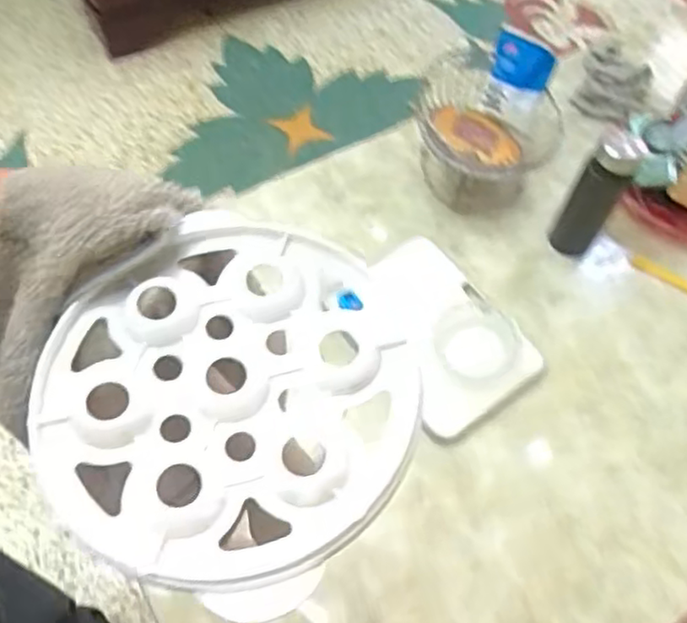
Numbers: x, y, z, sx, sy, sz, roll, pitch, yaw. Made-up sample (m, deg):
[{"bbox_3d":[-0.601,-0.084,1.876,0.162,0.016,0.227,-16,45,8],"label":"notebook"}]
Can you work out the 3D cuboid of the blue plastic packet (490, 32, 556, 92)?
[{"bbox_3d":[0.302,-0.416,1.137,0.101,0.076,0.019,22,26,10],"label":"blue plastic packet"}]

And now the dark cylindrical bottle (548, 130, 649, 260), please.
[{"bbox_3d":[0.399,-0.182,1.066,0.069,0.231,0.059,27,60,13],"label":"dark cylindrical bottle"}]

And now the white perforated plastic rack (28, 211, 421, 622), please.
[{"bbox_3d":[-0.043,0.029,0.260,0.141,0.016,0.144,2,58,-3],"label":"white perforated plastic rack"}]

